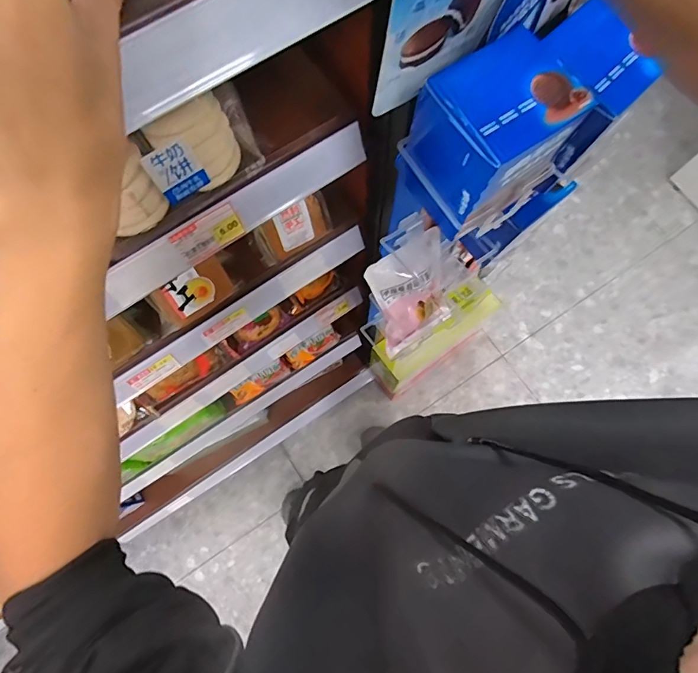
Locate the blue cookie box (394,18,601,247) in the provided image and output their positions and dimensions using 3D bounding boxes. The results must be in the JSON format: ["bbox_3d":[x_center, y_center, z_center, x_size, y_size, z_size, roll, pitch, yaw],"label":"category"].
[{"bbox_3d":[0.108,-0.153,0.344,0.105,0.100,0.088,-33,77,-8],"label":"blue cookie box"}]

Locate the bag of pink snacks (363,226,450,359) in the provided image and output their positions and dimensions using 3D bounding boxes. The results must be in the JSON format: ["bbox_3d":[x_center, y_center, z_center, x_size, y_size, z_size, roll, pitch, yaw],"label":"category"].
[{"bbox_3d":[0.096,-0.064,0.660,0.125,0.166,0.031,-34,41,-17],"label":"bag of pink snacks"}]

